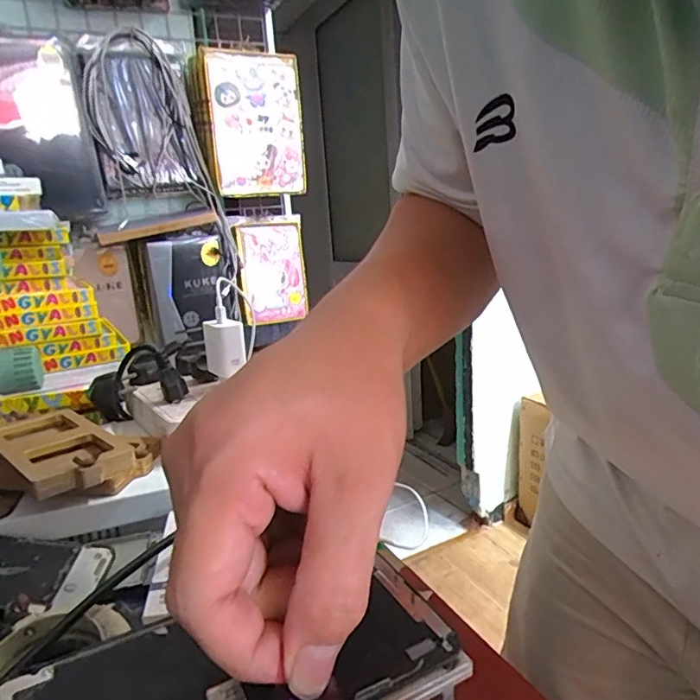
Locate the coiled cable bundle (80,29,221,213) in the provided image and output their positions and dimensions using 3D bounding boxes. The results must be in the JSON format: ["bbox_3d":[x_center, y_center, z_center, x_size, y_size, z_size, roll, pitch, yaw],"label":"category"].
[{"bbox_3d":[-0.397,-0.461,1.027,0.219,0.289,0.080,-11,15,-28],"label":"coiled cable bundle"}]

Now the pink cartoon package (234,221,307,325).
[{"bbox_3d":[-0.179,-0.175,1.191,0.159,0.221,0.014,-10,11,-37],"label":"pink cartoon package"}]

